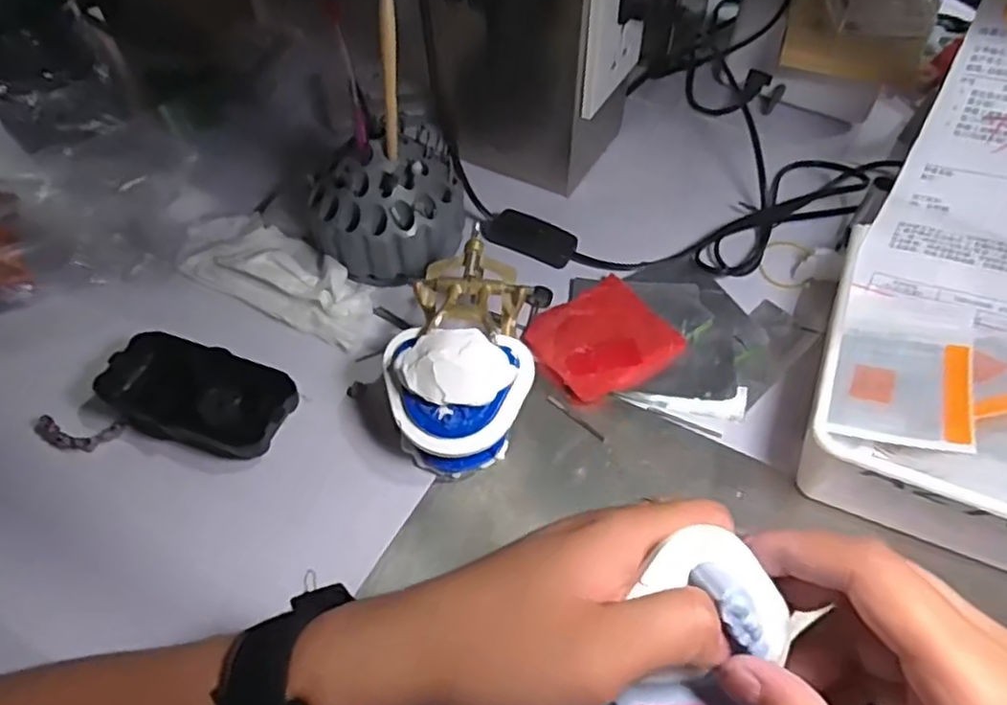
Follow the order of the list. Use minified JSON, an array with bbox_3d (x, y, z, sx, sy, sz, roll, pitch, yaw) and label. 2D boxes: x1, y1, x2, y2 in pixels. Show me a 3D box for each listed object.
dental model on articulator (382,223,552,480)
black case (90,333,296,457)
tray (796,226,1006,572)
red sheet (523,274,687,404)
[{"bbox_3d":[-0.019,-0.004,0.395,0.075,0.066,0.134,11,53,9],"label":"dental model on articulator"},{"bbox_3d":[-0.174,0.025,0.395,0.110,0.032,0.052,15,56,11],"label":"black case"},{"bbox_3d":[0.253,0.016,0.382,0.152,0.064,0.191,20,55,15],"label":"tray"},{"bbox_3d":[0.060,-0.009,0.436,0.079,0.005,0.074,-29,58,-20],"label":"red sheet"}]

